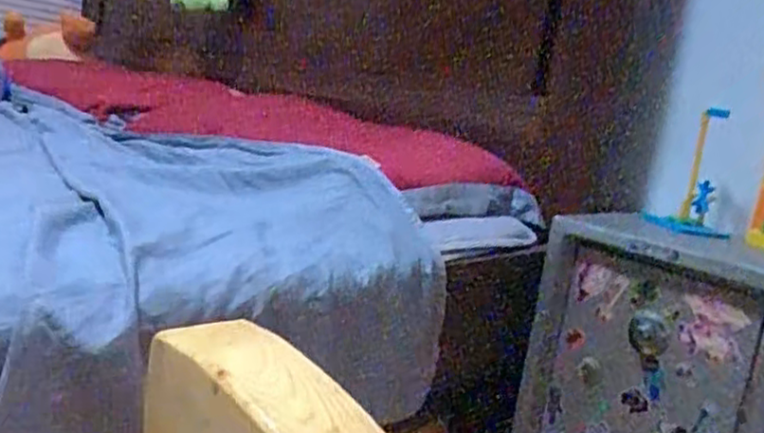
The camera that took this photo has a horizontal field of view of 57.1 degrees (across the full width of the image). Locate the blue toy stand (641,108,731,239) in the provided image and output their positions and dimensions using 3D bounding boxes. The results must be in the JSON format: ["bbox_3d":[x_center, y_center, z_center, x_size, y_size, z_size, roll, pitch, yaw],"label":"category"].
[{"bbox_3d":[0.481,-0.069,1.072,0.119,0.182,0.108,12,11,22],"label":"blue toy stand"}]

